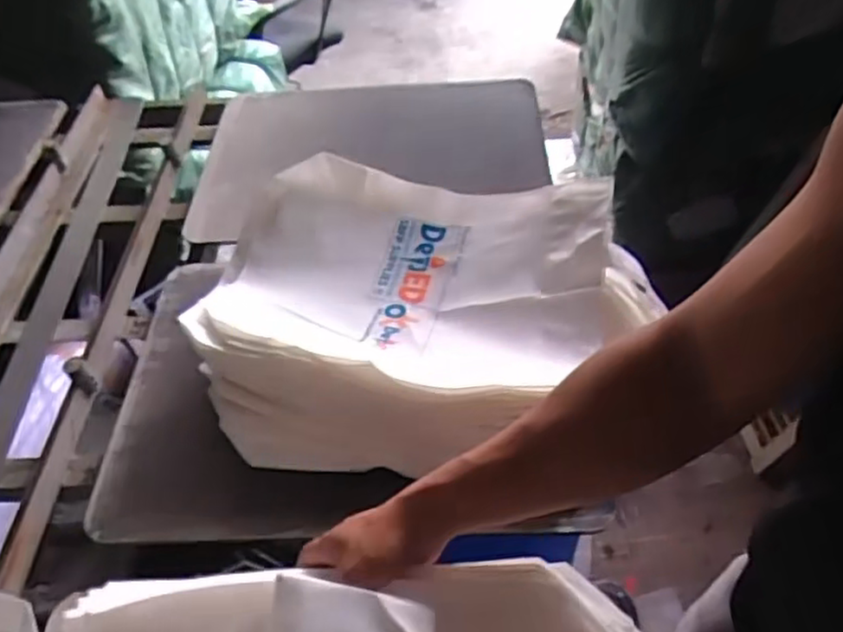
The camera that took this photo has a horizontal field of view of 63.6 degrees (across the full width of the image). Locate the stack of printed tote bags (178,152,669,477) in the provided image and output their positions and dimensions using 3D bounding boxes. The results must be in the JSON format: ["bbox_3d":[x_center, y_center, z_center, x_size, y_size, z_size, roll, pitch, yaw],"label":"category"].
[{"bbox_3d":[0.003,0.001,0.776,0.493,0.143,0.338,3,50,7],"label":"stack of printed tote bags"}]

